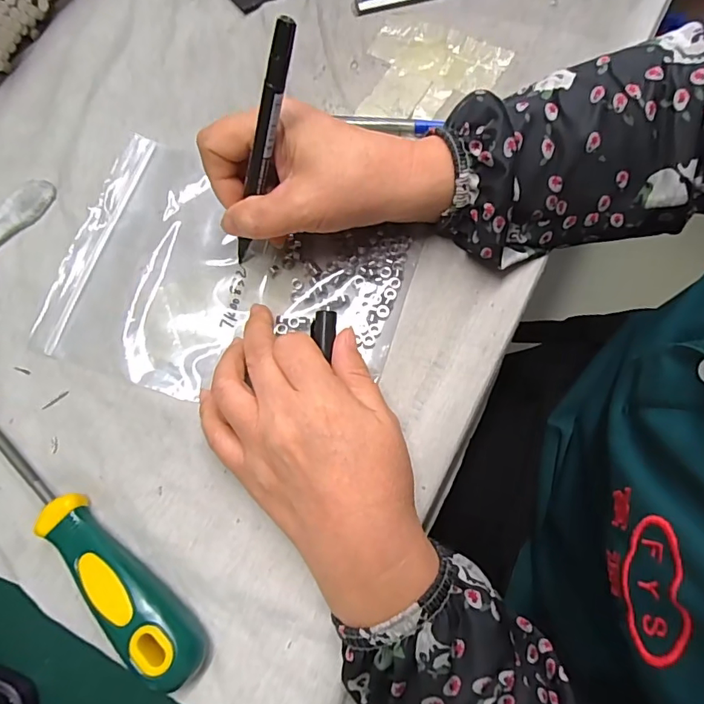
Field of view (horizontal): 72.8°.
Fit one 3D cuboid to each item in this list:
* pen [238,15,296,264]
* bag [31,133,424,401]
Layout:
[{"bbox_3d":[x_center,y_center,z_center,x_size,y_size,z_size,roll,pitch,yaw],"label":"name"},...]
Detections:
[{"bbox_3d":[-0.046,-0.093,0.238,0.016,0.135,0.008,46,54,12],"label":"pen"},{"bbox_3d":[-0.072,-0.040,0.285,0.198,0.011,0.142,17,76,6],"label":"bag"}]

